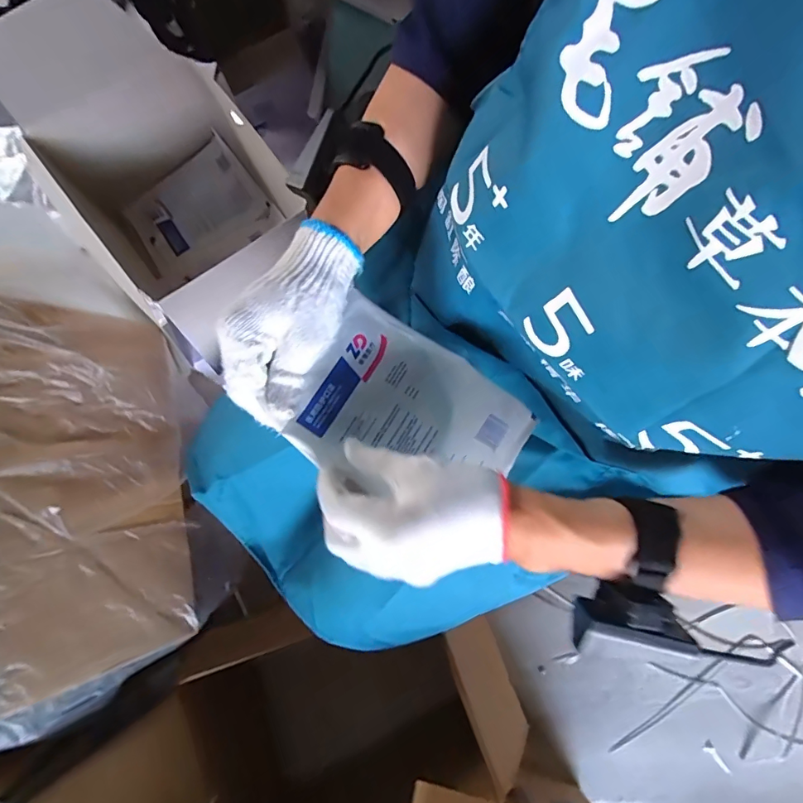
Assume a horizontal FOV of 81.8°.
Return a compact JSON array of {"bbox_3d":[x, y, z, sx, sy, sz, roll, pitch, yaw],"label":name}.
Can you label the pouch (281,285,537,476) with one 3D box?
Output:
[{"bbox_3d":[0.005,0.013,0.362,0.169,0.029,0.125,33,81,5],"label":"pouch"}]

